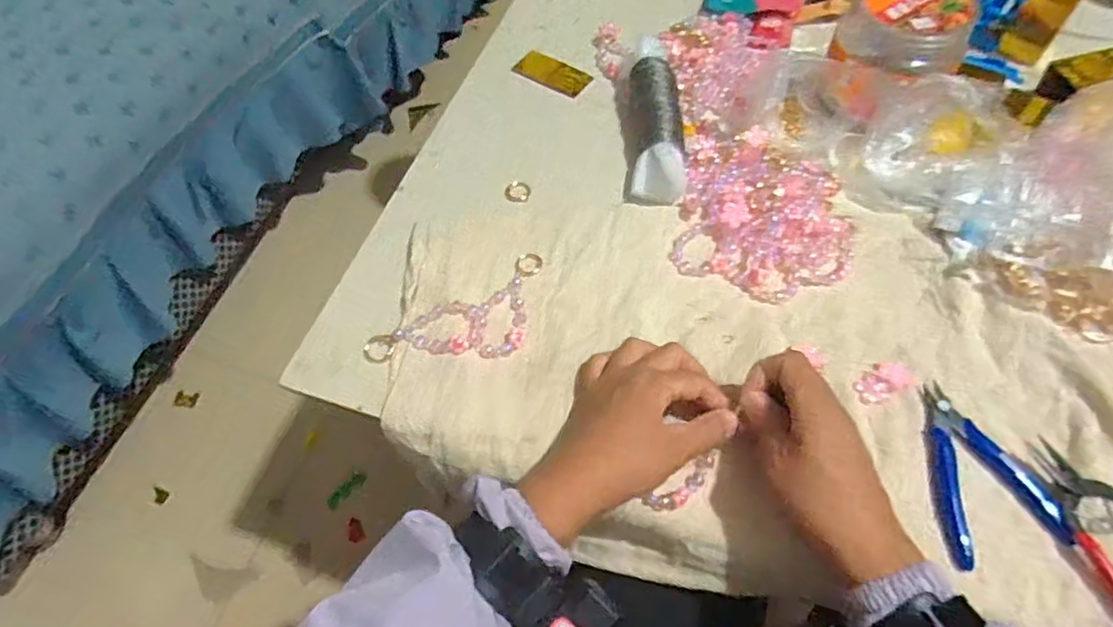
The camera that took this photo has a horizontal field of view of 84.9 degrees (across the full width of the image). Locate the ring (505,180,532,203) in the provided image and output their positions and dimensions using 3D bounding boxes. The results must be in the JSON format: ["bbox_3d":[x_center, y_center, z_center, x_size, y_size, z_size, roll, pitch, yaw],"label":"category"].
[{"bbox_3d":[-0.036,-0.111,0.560,0.023,0.004,0.026,10,60,9],"label":"ring"}]

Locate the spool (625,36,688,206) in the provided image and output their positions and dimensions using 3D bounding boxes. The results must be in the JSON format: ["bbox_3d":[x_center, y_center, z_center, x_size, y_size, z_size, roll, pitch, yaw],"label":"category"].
[{"bbox_3d":[0.092,-0.187,0.572,0.054,0.039,0.193,2,59,4],"label":"spool"}]

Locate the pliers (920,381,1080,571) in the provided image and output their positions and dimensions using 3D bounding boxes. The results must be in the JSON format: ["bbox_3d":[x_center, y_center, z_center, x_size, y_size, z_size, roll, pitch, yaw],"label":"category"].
[{"bbox_3d":[0.289,0.104,0.409,0.078,0.007,0.117,-2,59,1],"label":"pliers"}]

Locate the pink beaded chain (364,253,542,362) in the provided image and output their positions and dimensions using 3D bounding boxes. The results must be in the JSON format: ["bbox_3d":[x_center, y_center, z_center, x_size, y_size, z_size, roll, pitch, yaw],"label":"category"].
[{"bbox_3d":[-0.067,0.009,0.480,0.156,0.008,0.072,-31,62,-15],"label":"pink beaded chain"}]

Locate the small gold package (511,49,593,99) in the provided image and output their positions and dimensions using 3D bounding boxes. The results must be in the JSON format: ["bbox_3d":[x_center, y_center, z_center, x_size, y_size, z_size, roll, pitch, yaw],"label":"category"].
[{"bbox_3d":[-0.004,-0.253,0.640,0.082,0.004,0.041,31,65,20],"label":"small gold package"}]

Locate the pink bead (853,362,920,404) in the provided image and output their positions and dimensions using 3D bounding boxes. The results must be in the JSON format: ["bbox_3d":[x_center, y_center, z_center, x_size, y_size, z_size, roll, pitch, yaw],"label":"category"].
[{"bbox_3d":[0.241,0.049,0.448,0.045,0.004,0.024,-24,61,-11],"label":"pink bead"}]

